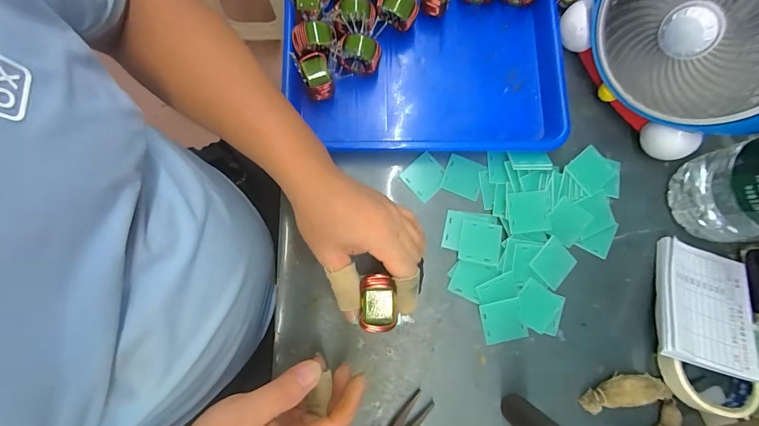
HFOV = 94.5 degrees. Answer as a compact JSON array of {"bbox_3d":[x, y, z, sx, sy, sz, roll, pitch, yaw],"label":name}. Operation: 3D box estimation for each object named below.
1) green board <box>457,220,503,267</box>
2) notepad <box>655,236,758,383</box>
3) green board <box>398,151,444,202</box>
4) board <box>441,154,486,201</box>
[{"bbox_3d":[0.115,0.034,0.401,0.045,0.006,0.047,10,81,0],"label":"green board"},{"bbox_3d":[0.359,0.102,0.385,0.103,0.012,0.132,17,66,2],"label":"notepad"},{"bbox_3d":[0.055,-0.043,0.417,0.046,0.004,0.043,-42,84,-8],"label":"green board"},{"bbox_3d":[0.100,-0.043,0.418,0.045,0.004,0.045,20,81,1],"label":"board"}]

